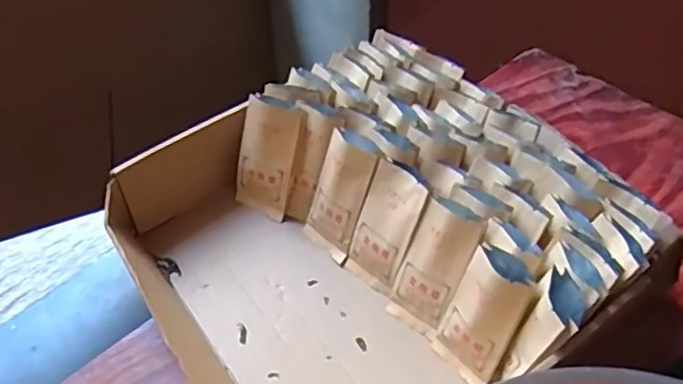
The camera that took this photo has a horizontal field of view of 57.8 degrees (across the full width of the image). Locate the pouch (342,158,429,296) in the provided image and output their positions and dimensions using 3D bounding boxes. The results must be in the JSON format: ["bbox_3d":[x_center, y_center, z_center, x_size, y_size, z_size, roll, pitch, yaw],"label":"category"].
[{"bbox_3d":[0.037,0.032,0.506,0.050,0.112,0.016,33,32,25],"label":"pouch"}]

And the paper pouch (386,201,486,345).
[{"bbox_3d":[0.073,0.062,0.480,0.049,0.108,0.024,31,27,24],"label":"paper pouch"}]

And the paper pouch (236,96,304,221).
[{"bbox_3d":[-0.067,-0.029,0.555,0.052,0.107,0.018,23,31,19],"label":"paper pouch"}]

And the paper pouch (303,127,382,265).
[{"bbox_3d":[0.001,0.004,0.532,0.047,0.109,0.024,33,32,25],"label":"paper pouch"}]

